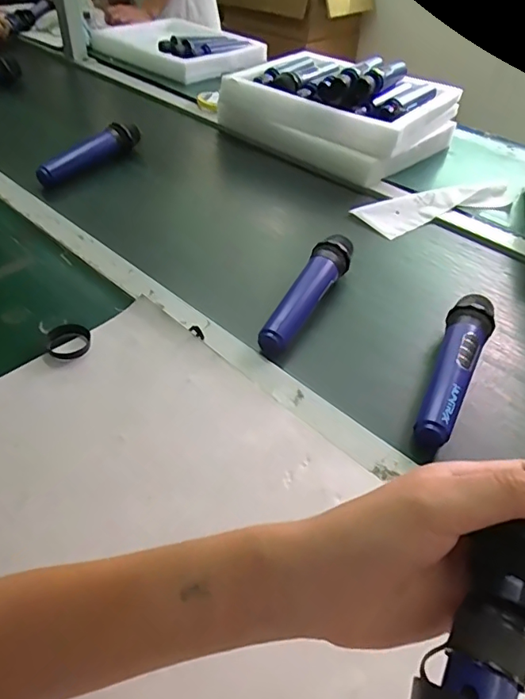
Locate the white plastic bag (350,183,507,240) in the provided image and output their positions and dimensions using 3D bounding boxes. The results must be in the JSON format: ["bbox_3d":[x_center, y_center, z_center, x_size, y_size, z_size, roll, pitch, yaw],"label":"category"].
[{"bbox_3d":[0.271,-0.225,0.773,0.271,0.025,0.070,-21,62,-21],"label":"white plastic bag"}]

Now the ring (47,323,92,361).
[{"bbox_3d":[-0.198,-0.010,0.511,0.042,0.011,0.047,-19,48,-22],"label":"ring"}]

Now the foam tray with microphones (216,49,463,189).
[{"bbox_3d":[0.144,-0.450,0.921,0.354,0.122,0.294,31,50,25],"label":"foam tray with microphones"}]

